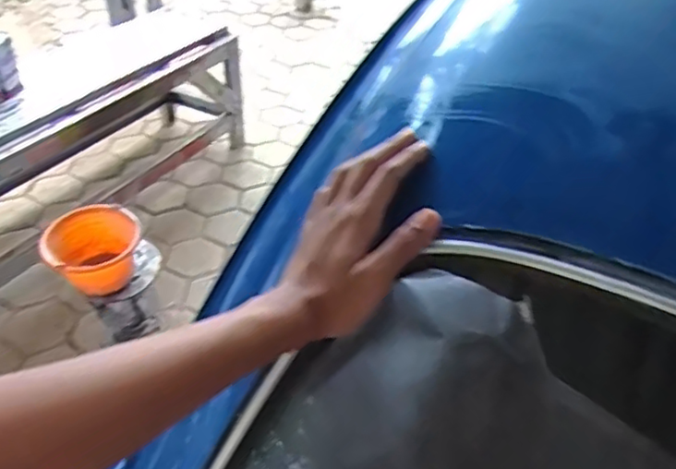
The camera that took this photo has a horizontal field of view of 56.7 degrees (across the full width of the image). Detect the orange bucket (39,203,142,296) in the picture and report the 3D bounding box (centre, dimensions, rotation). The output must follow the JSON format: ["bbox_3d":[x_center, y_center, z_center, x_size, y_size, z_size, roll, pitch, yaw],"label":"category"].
[{"bbox_3d":[-0.660,0.035,1.694,0.239,0.172,0.239,3,39,-2],"label":"orange bucket"}]

